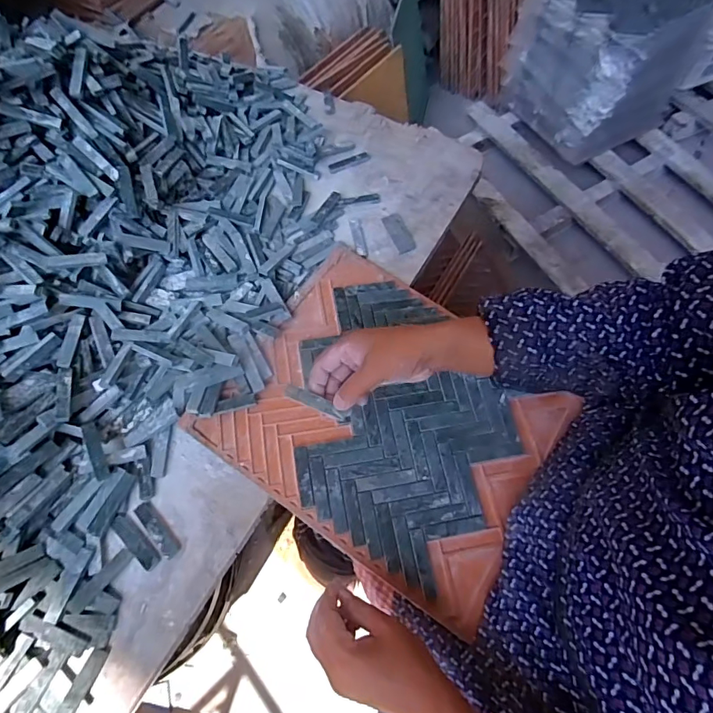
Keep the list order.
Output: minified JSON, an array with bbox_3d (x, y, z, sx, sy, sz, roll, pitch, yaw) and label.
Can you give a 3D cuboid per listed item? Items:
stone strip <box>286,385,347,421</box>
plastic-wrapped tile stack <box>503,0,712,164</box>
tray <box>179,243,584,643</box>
[{"bbox_3d":[-0.038,0.043,0.421,0.060,0.004,0.013,25,80,-8],"label":"stone strip"},{"bbox_3d":[0.576,-0.705,1.094,0.308,0.315,0.312,-32,67,-14],"label":"plastic-wrapped tile stack"},{"bbox_3d":[0.040,0.061,0.499,0.337,0.010,0.285,32,70,9],"label":"tray"}]

